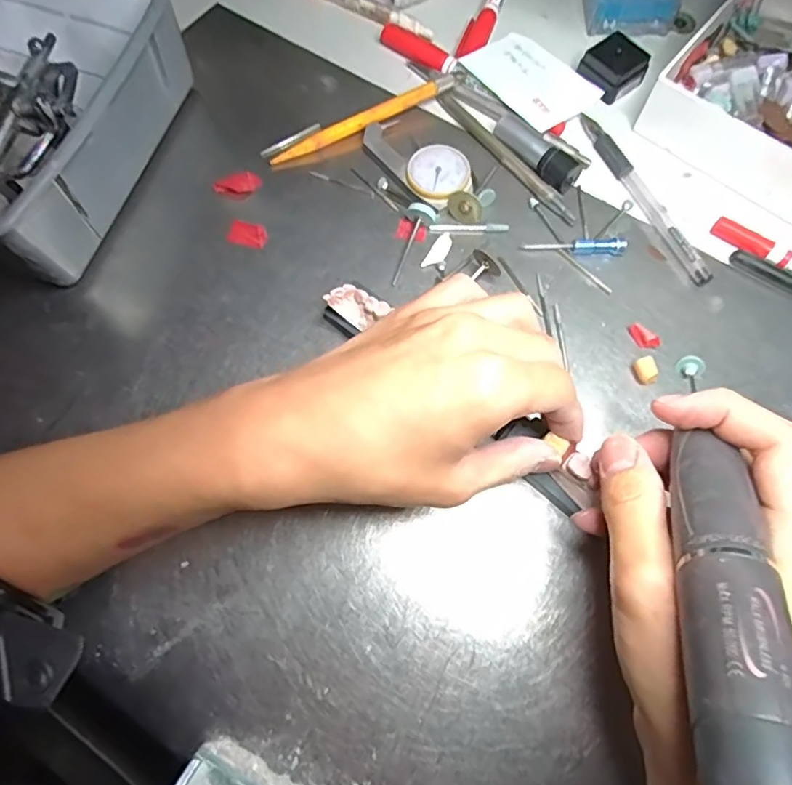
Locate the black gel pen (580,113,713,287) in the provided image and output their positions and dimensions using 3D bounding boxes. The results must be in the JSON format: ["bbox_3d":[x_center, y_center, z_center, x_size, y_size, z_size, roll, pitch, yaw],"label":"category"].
[{"bbox_3d":[0.149,-0.120,0.325,0.015,0.007,0.132,-24,72,-8],"label":"black gel pen"}]

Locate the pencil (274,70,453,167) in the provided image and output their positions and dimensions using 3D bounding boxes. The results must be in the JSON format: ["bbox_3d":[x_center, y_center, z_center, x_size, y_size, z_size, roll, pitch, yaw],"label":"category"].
[{"bbox_3d":[-0.020,-0.173,0.342,0.128,0.008,0.011,-27,73,-8],"label":"pencil"}]

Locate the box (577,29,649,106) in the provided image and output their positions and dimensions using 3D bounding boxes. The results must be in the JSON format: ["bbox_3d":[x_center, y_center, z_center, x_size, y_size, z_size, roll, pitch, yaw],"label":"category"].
[{"bbox_3d":[0.143,-0.213,0.353,0.031,0.016,0.033,-31,73,-10],"label":"box"}]

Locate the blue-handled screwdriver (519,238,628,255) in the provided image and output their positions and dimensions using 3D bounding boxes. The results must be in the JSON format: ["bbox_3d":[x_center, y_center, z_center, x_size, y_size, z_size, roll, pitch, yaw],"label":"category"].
[{"bbox_3d":[0.103,-0.085,0.313,0.059,0.008,0.007,1,71,1],"label":"blue-handled screwdriver"}]

